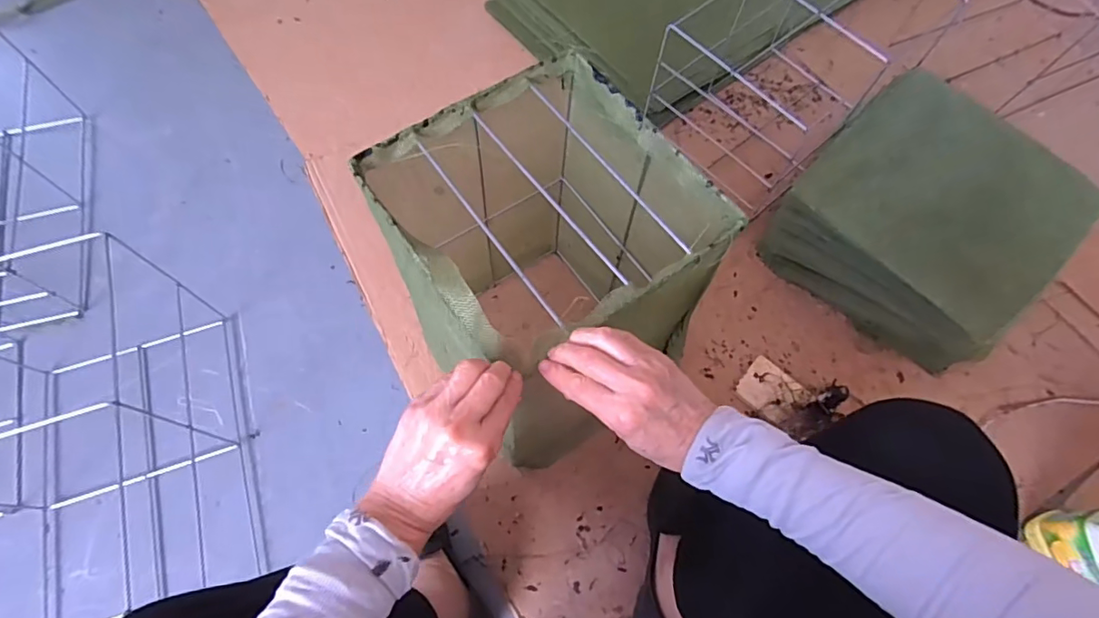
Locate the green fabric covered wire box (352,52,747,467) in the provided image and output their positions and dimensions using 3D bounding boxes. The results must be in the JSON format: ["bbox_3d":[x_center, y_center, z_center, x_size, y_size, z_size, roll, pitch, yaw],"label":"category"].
[{"bbox_3d":[-0.012,-0.055,0.644,0.274,0.356,0.285,-32,72,-13],"label":"green fabric covered wire box"}]

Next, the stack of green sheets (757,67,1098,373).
[{"bbox_3d":[0.583,-0.126,0.850,0.294,0.224,0.363,-41,74,-16],"label":"stack of green sheets"}]

